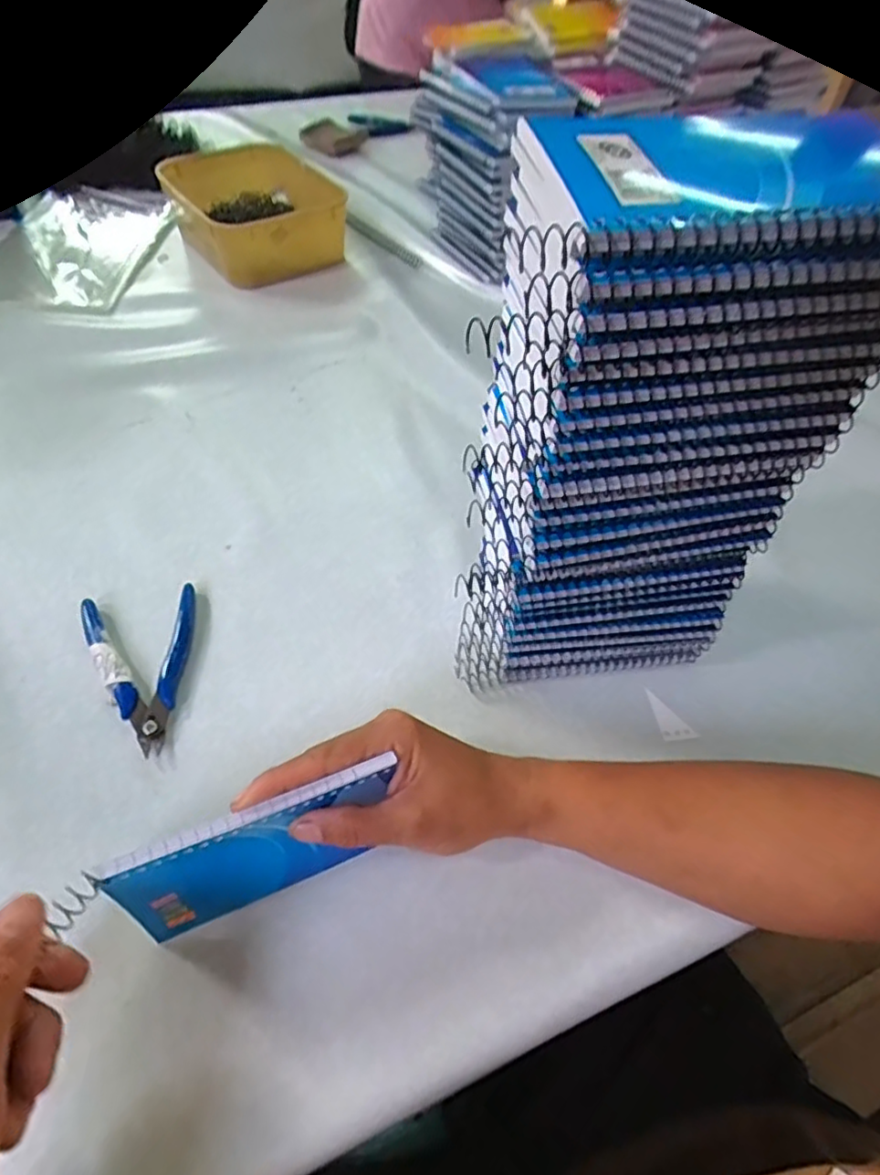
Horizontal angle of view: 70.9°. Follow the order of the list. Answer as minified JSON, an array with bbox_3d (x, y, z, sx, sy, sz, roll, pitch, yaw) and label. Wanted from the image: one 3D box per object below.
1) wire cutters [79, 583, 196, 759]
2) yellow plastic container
[{"bbox_3d":[-0.191,0.050,0.388,0.069,0.011,0.113,-9,54,-10],"label":"wire cutters"},{"bbox_3d":[-0.216,-0.431,0.713,0.161,0.065,0.196,-24,58,-20],"label":"yellow plastic container"}]

